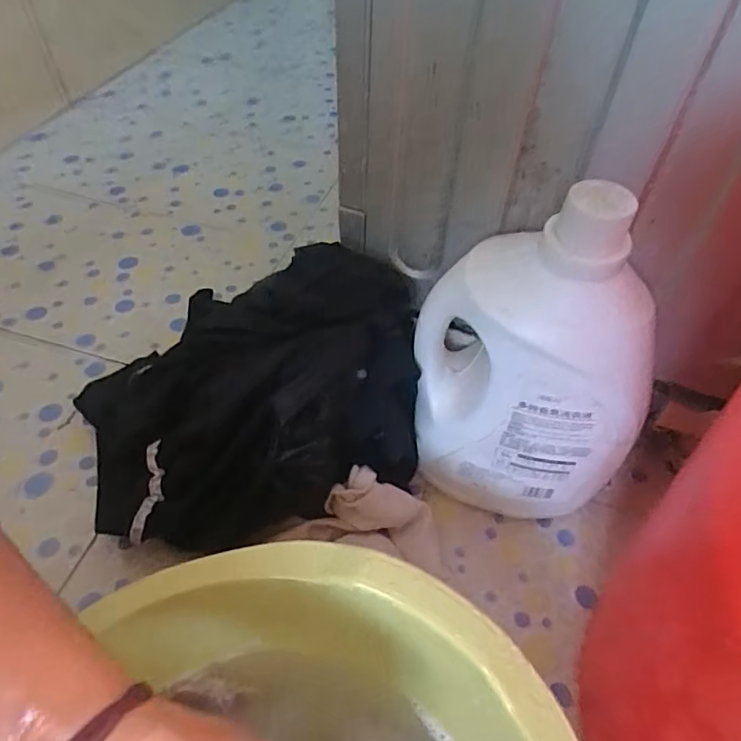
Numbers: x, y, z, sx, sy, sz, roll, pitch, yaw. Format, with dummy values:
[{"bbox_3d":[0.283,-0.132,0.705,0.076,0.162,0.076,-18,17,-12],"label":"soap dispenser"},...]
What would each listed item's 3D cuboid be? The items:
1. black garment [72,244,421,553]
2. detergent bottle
[{"bbox_3d":[-0.117,0.029,0.532,0.303,0.189,0.210,-18,53,-16],"label":"black garment"},{"bbox_3d":[0.135,0.007,0.479,0.184,0.334,0.098,9,50,6],"label":"detergent bottle"}]

